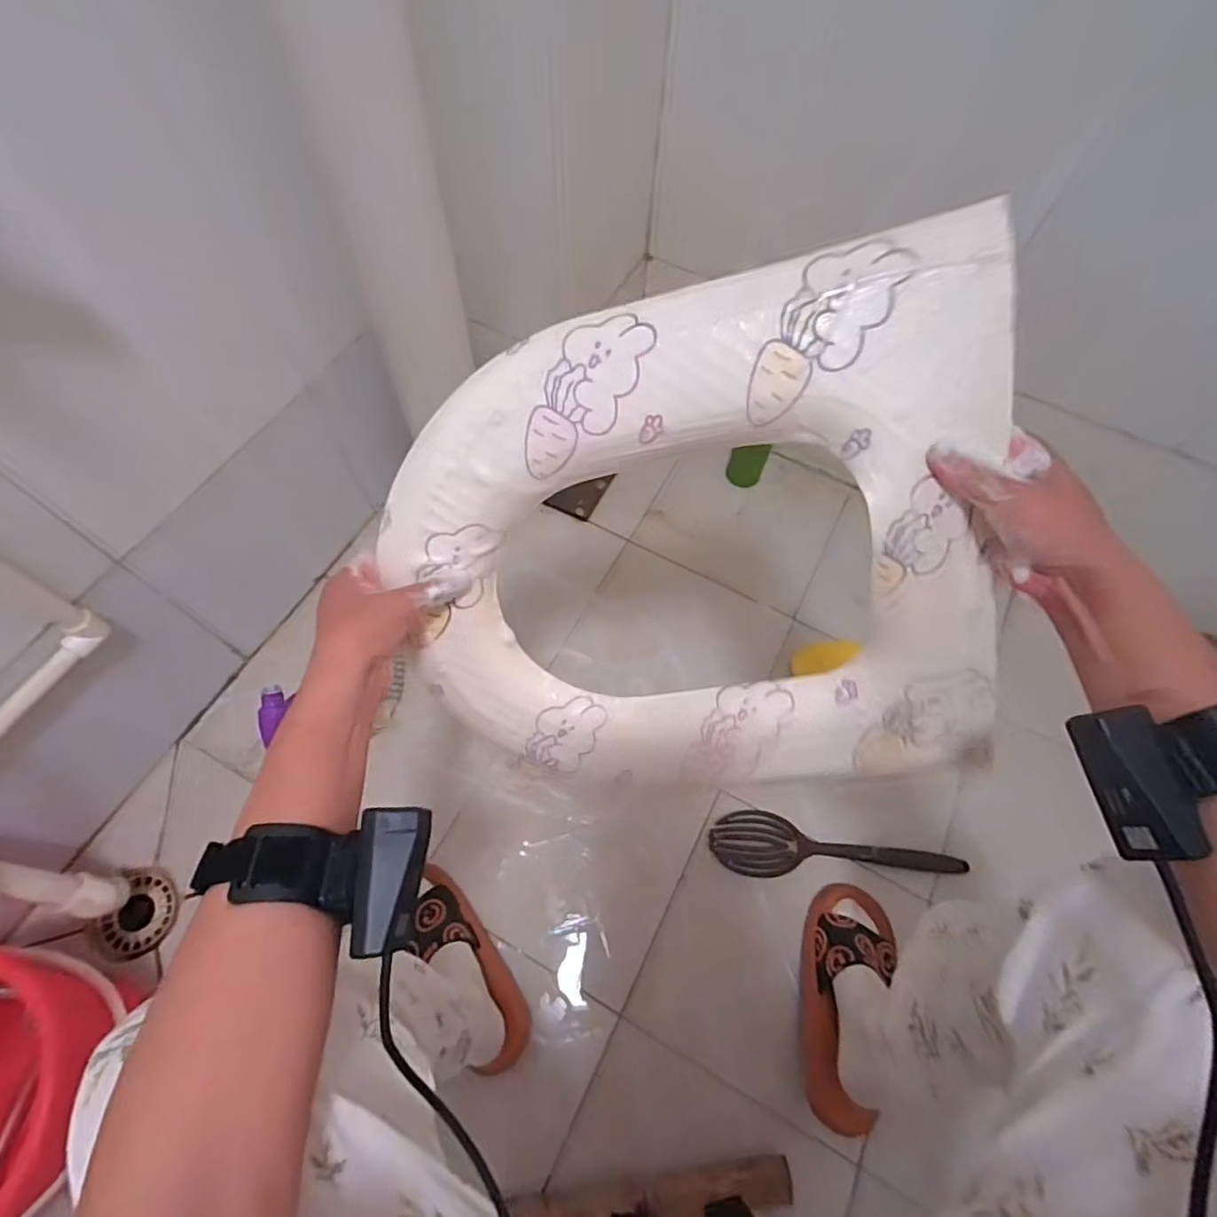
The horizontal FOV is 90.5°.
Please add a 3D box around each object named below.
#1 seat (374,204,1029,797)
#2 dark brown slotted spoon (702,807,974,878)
[{"bbox_3d":[0.049,-0.020,0.407,0.383,0.343,0.041,-8,20,13],"label":"seat"},{"bbox_3d":[0.308,0.332,0.806,0.343,0.041,0.079,9,64,1],"label":"dark brown slotted spoon"}]

